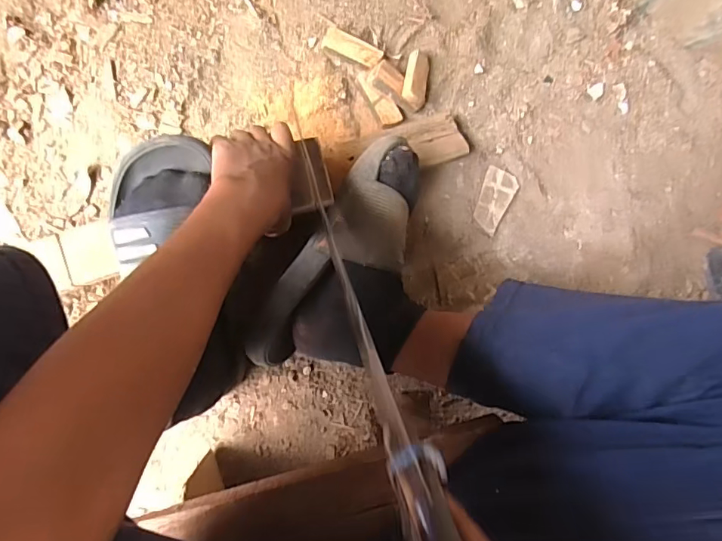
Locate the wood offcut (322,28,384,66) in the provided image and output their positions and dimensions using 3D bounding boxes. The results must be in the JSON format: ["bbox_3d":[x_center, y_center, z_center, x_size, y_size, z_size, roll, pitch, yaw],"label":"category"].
[{"bbox_3d":[-0.010,-0.260,0.577,0.069,0.017,0.024,23,88,-4],"label":"wood offcut"}]

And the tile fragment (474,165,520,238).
[{"bbox_3d":[0.162,-0.084,0.592,0.041,0.007,0.076,20,88,-5],"label":"tile fragment"}]

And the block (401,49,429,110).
[{"bbox_3d":[0.066,-0.227,0.576,0.030,0.026,0.072,12,73,-5],"label":"block"}]

